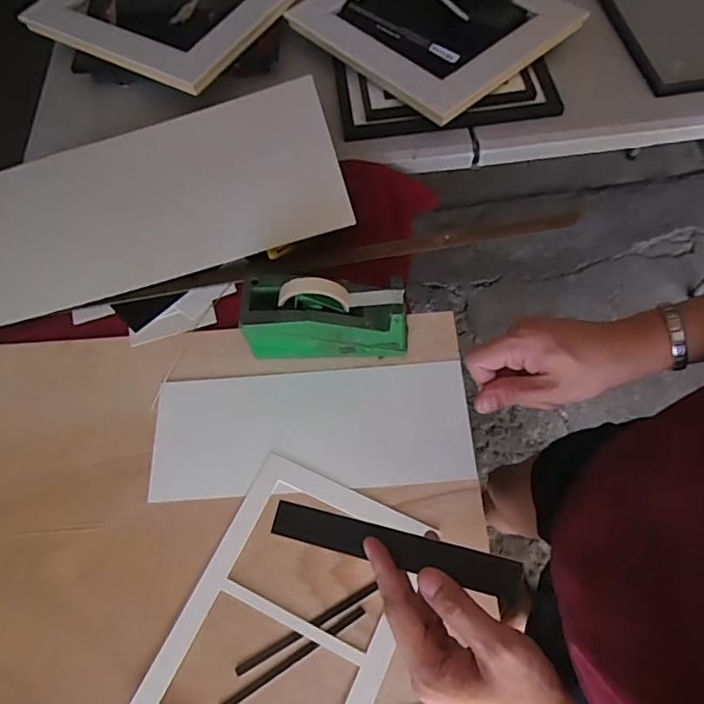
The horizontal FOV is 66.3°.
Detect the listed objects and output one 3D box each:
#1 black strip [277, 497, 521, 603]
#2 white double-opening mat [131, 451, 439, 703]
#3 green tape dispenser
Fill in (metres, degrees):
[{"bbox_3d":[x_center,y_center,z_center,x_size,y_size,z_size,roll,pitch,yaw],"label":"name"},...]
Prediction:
[{"bbox_3d":[0.025,0.134,0.371,0.171,0.006,0.024,8,64,20],"label":"black strip"},{"bbox_3d":[-0.067,0.287,0.579,0.221,0.008,0.306,21,67,14],"label":"white double-opening mat"},{"bbox_3d":[-0.034,-0.047,0.676,0.201,0.124,0.077,2,64,3],"label":"green tape dispenser"}]

